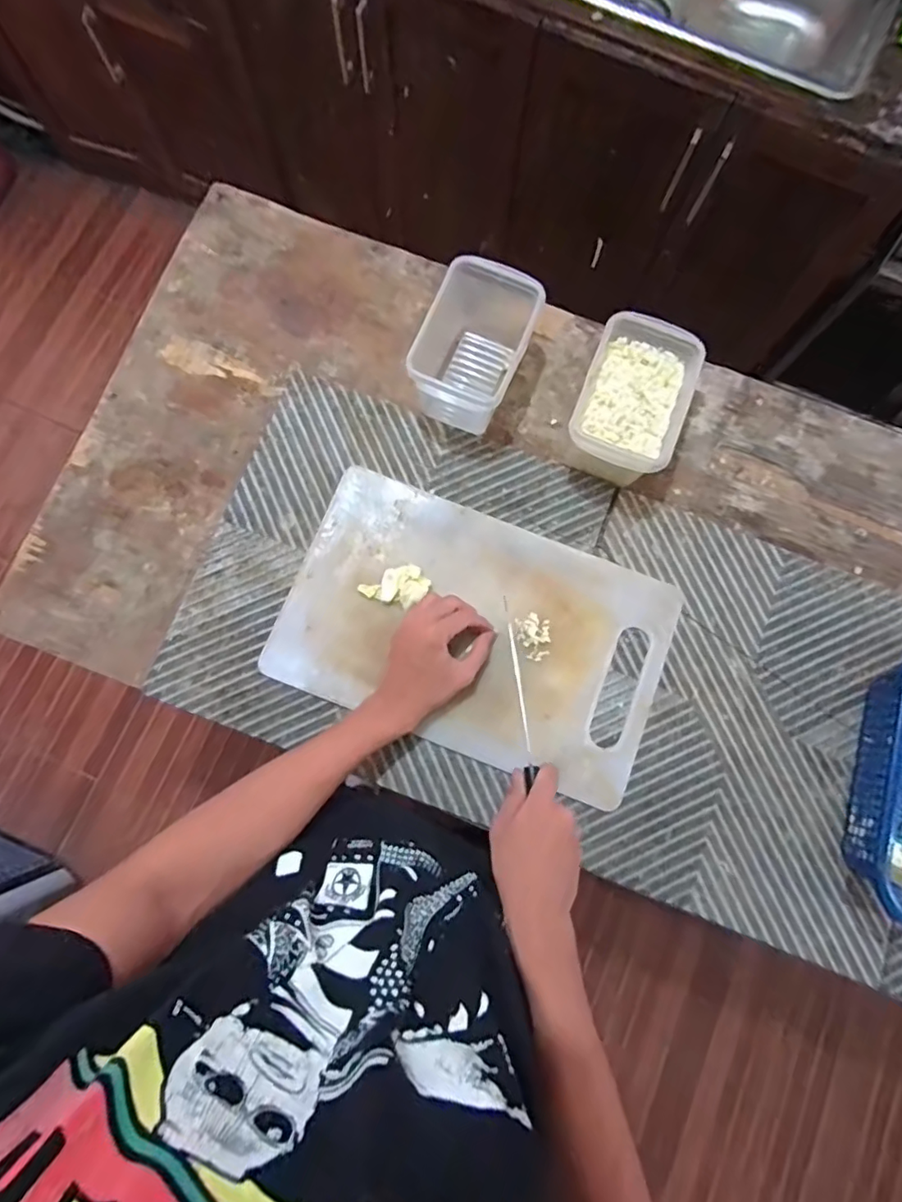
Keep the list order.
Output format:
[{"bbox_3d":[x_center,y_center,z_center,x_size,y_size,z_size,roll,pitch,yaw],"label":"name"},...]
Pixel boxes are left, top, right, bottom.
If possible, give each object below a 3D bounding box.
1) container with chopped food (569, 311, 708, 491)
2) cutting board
[{"bbox_3d":[0.189,-0.206,0.608,0.105,0.100,0.146,21,79,3],"label":"container with chopped food"},{"bbox_3d":[0.027,0.031,0.602,0.394,0.016,0.245,21,79,3],"label":"cutting board"}]

